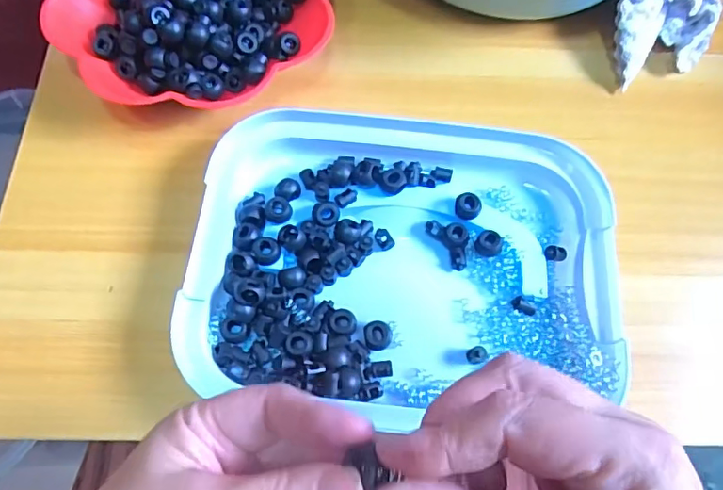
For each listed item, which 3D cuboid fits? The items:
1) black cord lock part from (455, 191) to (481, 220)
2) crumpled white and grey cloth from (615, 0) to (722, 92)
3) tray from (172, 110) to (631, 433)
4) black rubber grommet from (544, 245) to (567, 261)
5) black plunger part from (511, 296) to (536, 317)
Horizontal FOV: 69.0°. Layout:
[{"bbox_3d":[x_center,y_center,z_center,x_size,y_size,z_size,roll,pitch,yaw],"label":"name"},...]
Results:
[{"bbox_3d":[0.072,-0.026,0.355,0.017,0.011,0.015,4,66,1],"label":"black cord lock part"},{"bbox_3d":[0.242,-0.179,0.418,0.077,0.043,0.120,35,70,13],"label":"crumpled white and grey cloth"},{"bbox_3d":[0.030,0.001,0.343,0.260,0.031,0.211,8,67,3],"label":"tray"},{"bbox_3d":[0.130,0.005,0.352,0.015,0.009,0.009,-4,67,-3],"label":"black rubber grommet"},{"bbox_3d":[0.103,0.039,0.335,0.016,0.004,0.009,41,72,15],"label":"black plunger part"}]

